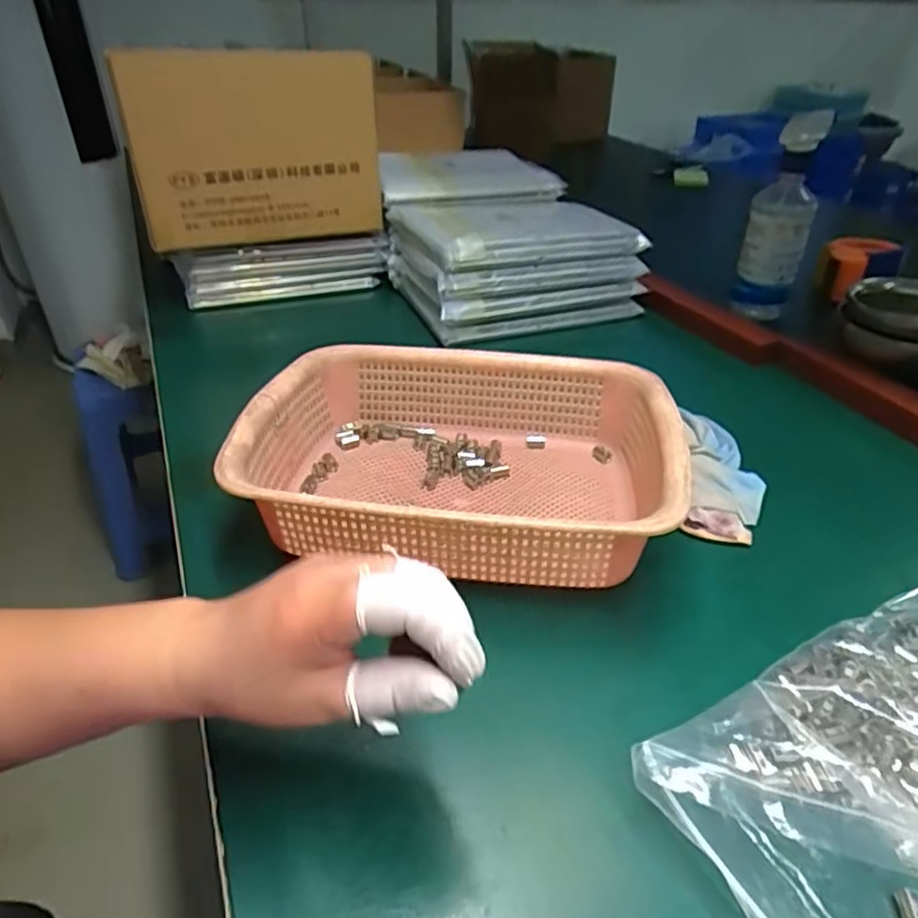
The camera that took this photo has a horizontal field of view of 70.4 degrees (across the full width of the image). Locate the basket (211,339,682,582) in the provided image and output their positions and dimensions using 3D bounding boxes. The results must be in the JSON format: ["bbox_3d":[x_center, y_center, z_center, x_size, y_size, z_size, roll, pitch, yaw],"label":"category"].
[{"bbox_3d":[0.002,0.001,0.470,0.289,0.083,0.214,3,36,5],"label":"basket"}]

